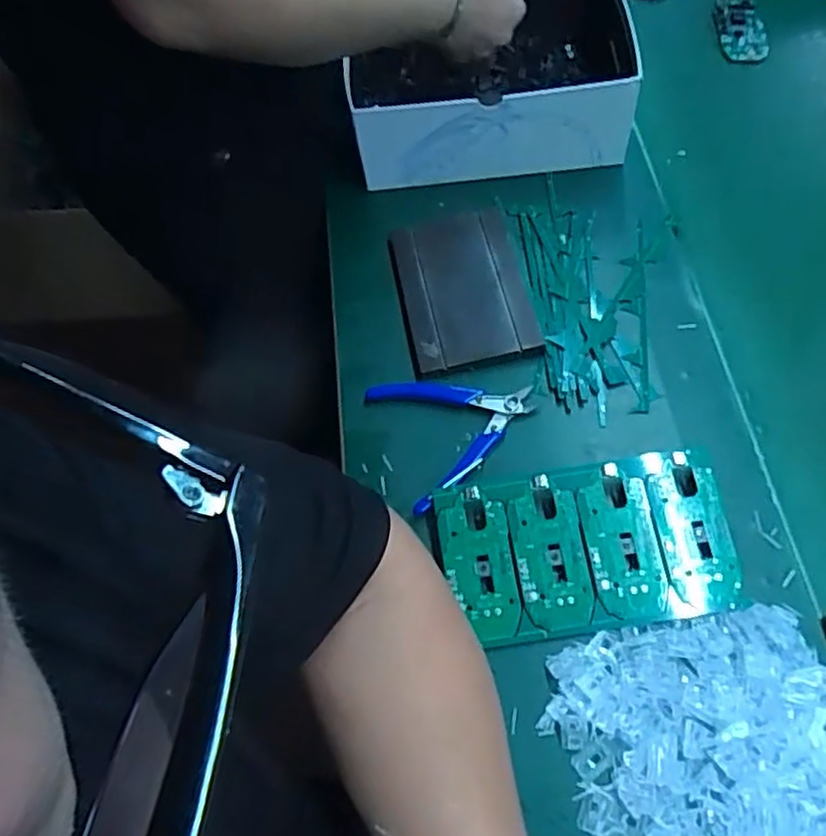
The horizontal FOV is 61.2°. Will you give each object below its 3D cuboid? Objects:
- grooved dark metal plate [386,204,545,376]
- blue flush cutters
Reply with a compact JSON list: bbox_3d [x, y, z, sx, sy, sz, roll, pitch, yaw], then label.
[{"bbox_3d":[0.040,-0.108,0.571,0.097,0.017,0.141,-11,61,-4],"label":"grooved dark metal plate"},{"bbox_3d":[0.036,0.002,0.512,0.113,0.010,0.106,-21,62,-9],"label":"blue flush cutters"}]

